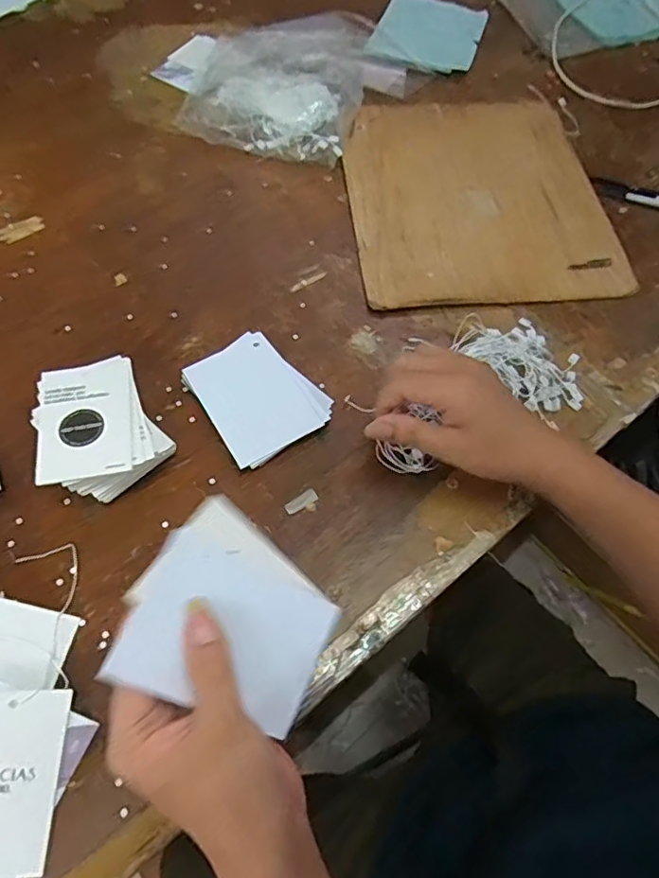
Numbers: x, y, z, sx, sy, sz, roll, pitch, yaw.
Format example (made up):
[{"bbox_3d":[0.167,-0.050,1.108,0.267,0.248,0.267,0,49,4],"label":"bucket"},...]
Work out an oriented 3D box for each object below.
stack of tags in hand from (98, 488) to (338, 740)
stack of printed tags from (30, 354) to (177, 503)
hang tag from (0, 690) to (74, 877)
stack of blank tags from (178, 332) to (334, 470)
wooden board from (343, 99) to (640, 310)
[{"bbox_3d":[-0.044,0.087,0.277,0.100,0.004,0.088,31,73,-22],"label":"stack of tags in hand"},{"bbox_3d":[-0.164,-0.007,0.403,0.079,0.039,0.095,-21,66,-12],"label":"stack of printed tags"},{"bbox_3d":[-0.182,0.188,0.310,0.060,0.004,0.089,6,63,-14],"label":"hang tag"},{"bbox_3d":[-0.055,-0.034,0.436,0.084,0.012,0.100,-32,69,-17],"label":"stack of blank tags"},{"bbox_3d":[0.143,-0.245,0.554,0.243,0.009,0.276,-5,64,-5],"label":"wooden board"}]

